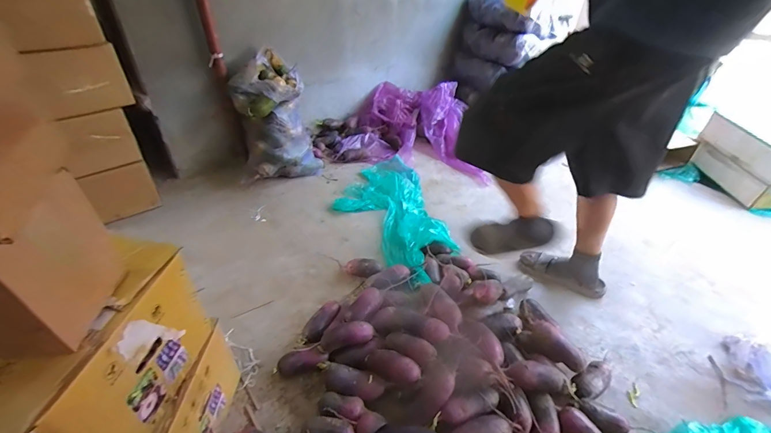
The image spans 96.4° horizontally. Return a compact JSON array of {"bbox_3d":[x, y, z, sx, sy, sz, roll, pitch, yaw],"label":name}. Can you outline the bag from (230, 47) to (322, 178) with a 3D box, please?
[{"bbox_3d":[-0.476,-0.415,1.521,0.316,0.480,0.248,-14,40,-21],"label":"bag"}]

